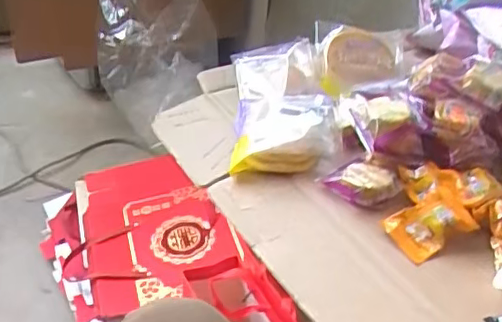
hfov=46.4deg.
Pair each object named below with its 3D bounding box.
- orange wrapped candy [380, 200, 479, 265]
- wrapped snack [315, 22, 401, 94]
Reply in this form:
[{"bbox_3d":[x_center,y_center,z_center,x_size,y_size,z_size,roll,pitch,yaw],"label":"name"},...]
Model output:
[{"bbox_3d":[0.139,0.050,0.460,0.054,0.026,0.043,-14,37,-27],"label":"orange wrapped candy"},{"bbox_3d":[0.123,-0.109,0.636,0.100,0.019,0.103,0,55,-6],"label":"wrapped snack"}]

